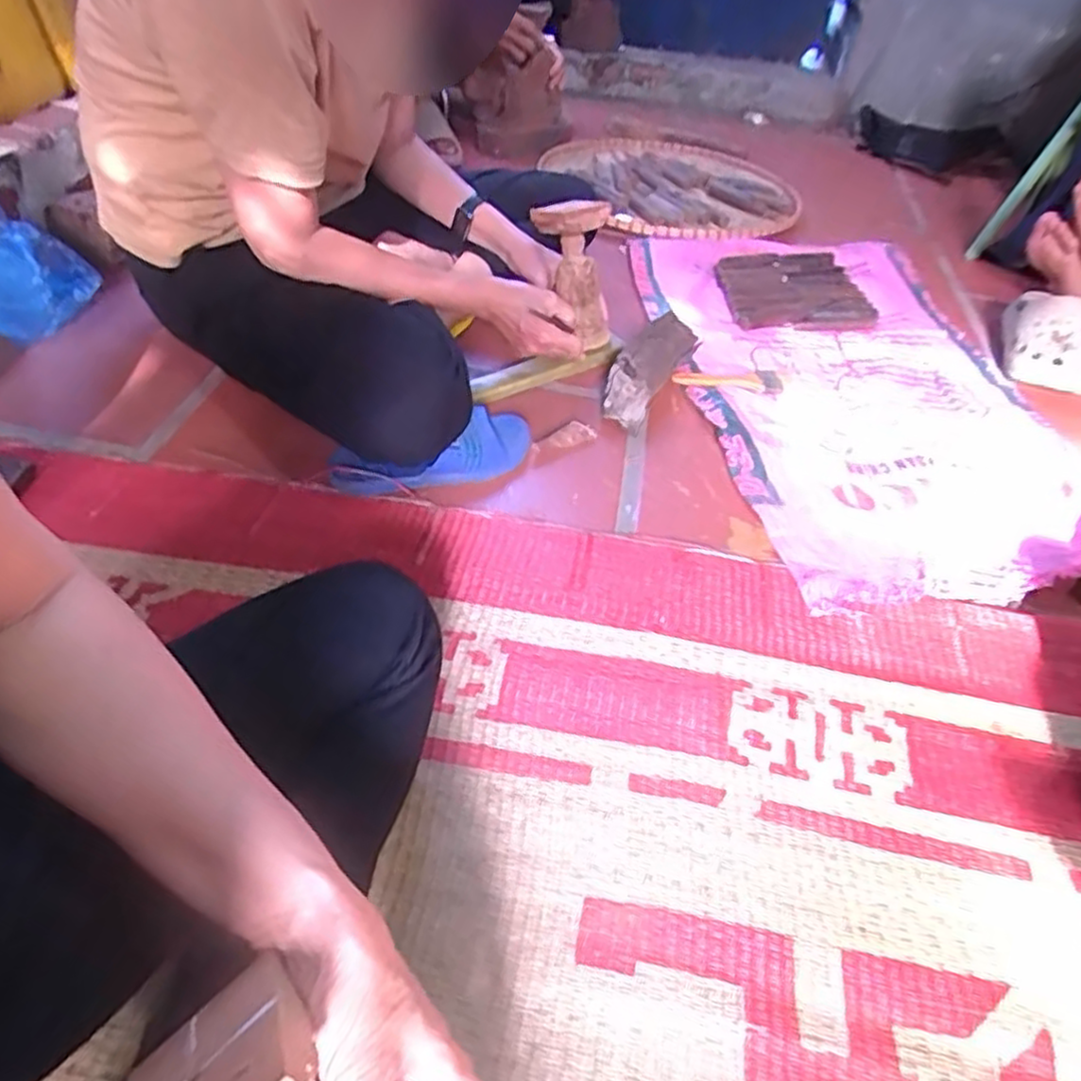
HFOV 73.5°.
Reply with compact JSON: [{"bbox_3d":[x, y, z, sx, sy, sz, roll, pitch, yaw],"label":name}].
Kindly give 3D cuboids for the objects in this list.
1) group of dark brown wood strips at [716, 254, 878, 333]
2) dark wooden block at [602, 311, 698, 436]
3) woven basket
[{"bbox_3d":[0.397,-0.398,1.139,0.237,0.042,0.211,-7,45,-10],"label":"group of dark brown wood strips"},{"bbox_3d":[0.143,-0.224,0.922,0.070,0.054,0.198,21,47,17],"label":"dark wooden block"},{"bbox_3d":[0.263,-0.696,1.411,0.427,0.064,0.455,-12,46,-14],"label":"woven basket"}]

